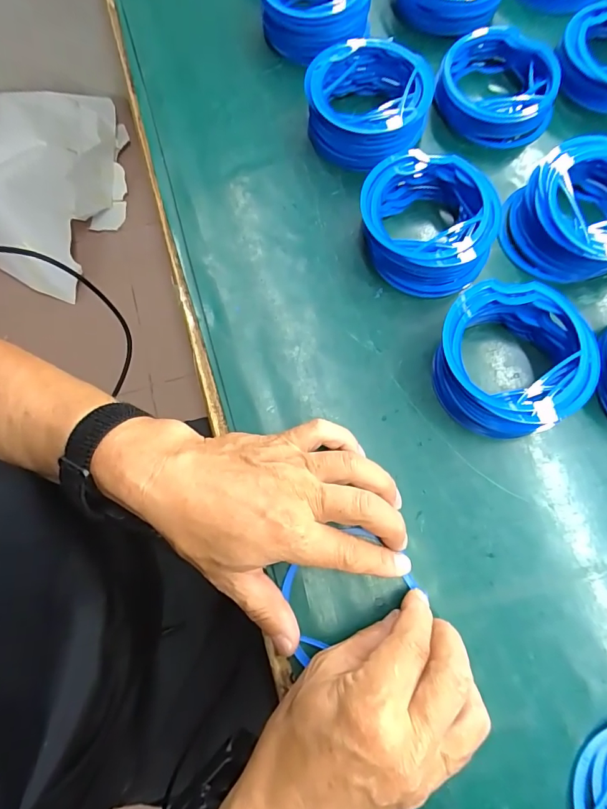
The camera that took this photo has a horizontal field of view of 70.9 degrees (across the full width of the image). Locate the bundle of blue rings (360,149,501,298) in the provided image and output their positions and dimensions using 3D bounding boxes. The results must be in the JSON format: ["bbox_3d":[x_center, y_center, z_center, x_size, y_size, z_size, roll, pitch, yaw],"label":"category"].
[{"bbox_3d":[0.094,-0.140,0.330,0.099,0.038,0.101,5,75,3],"label":"bundle of blue rings"}]

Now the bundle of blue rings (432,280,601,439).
[{"bbox_3d":[0.143,-0.030,0.300,0.100,0.039,0.101,0,74,1],"label":"bundle of blue rings"}]

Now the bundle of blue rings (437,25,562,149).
[{"bbox_3d":[0.167,-0.277,0.374,0.099,0.039,0.089,5,75,3],"label":"bundle of blue rings"}]

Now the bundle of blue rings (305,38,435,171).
[{"bbox_3d":[0.052,-0.247,0.357,0.099,0.041,0.095,0,74,1],"label":"bundle of blue rings"}]

